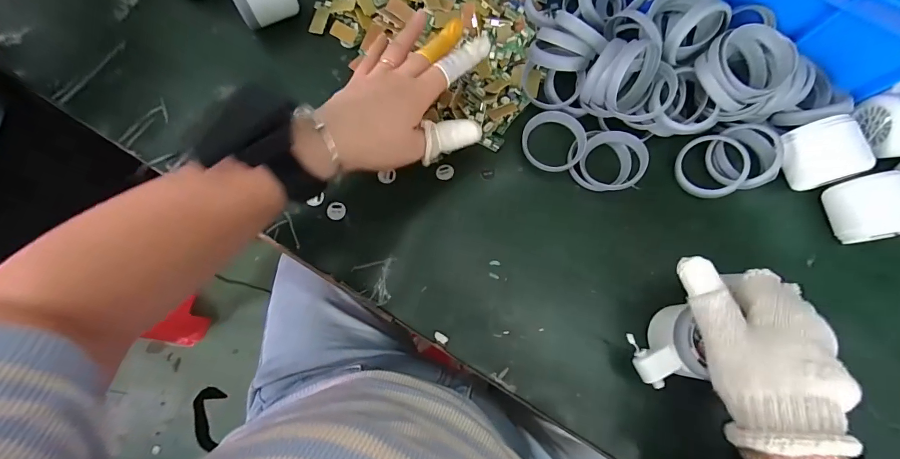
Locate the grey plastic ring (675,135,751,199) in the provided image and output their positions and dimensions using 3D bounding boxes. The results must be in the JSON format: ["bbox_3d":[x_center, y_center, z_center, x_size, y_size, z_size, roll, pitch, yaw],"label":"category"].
[{"bbox_3d":[0.244,-0.061,0.366,0.057,0.010,0.062,-6,74,22],"label":"grey plastic ring"}]

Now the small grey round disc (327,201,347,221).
[{"bbox_3d":[-0.105,-0.018,0.361,0.017,0.004,0.018,0,76,-2],"label":"small grey round disc"}]

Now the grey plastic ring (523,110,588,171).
[{"bbox_3d":[0.099,-0.085,0.374,0.059,0.013,0.055,0,76,-2],"label":"grey plastic ring"}]

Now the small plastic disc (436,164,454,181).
[{"bbox_3d":[-0.005,-0.055,0.371,0.016,0.004,0.015,0,76,-2],"label":"small plastic disc"}]

